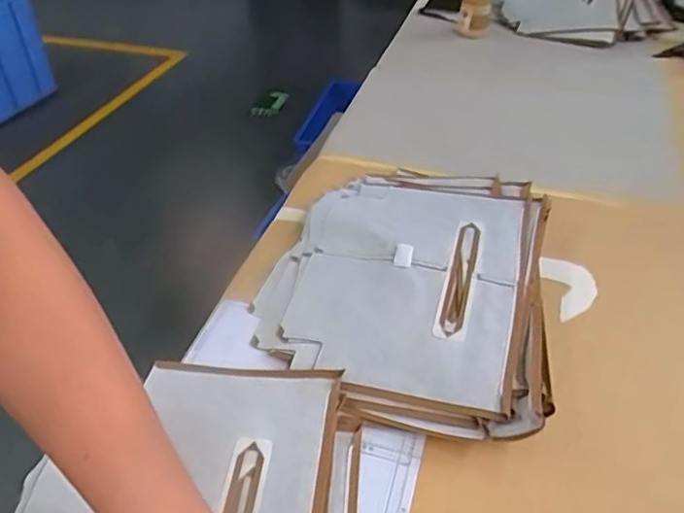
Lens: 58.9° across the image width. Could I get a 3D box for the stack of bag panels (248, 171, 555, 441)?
[{"bbox_3d":[0.078,0.013,0.688,0.294,0.038,0.403,7,40,11],"label":"stack of bag panels"}]

